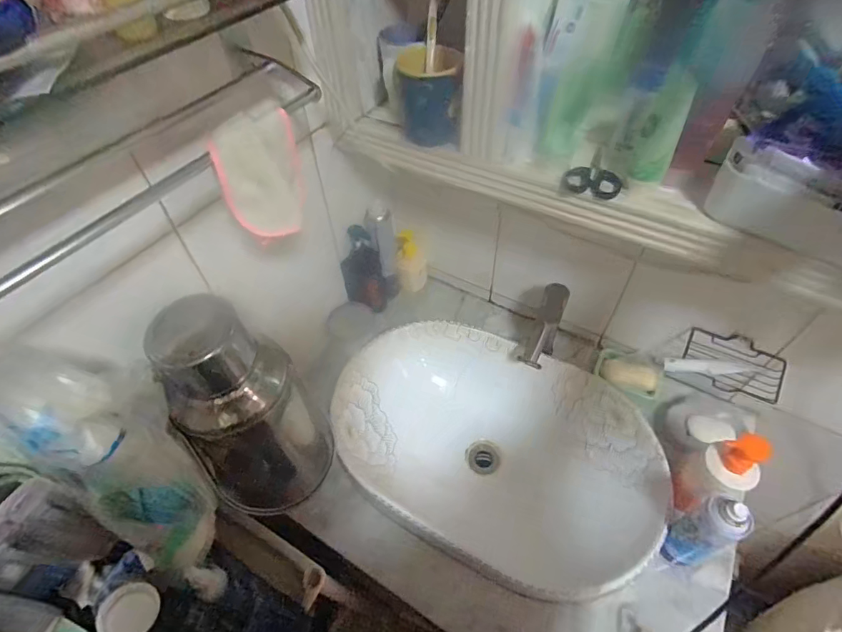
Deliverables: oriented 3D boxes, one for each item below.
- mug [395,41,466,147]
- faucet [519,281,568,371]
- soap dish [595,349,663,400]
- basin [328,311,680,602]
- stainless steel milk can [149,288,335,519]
[{"bbox_3d":[0.010,-0.302,0.605,0.089,0.101,0.088,-1,51,1],"label":"mug"},{"bbox_3d":[0.237,0.031,0.847,0.047,0.167,0.159,23,55,20],"label":"faucet"},{"bbox_3d":[0.404,0.108,0.856,0.123,0.043,0.090,19,54,17],"label":"soap dish"},{"bbox_3d":[0.120,0.242,0.816,0.568,0.145,0.388,21,54,18],"label":"basin"},{"bbox_3d":[-0.225,0.132,0.590,0.157,0.322,0.145,-25,54,-17],"label":"stainless steel milk can"}]

